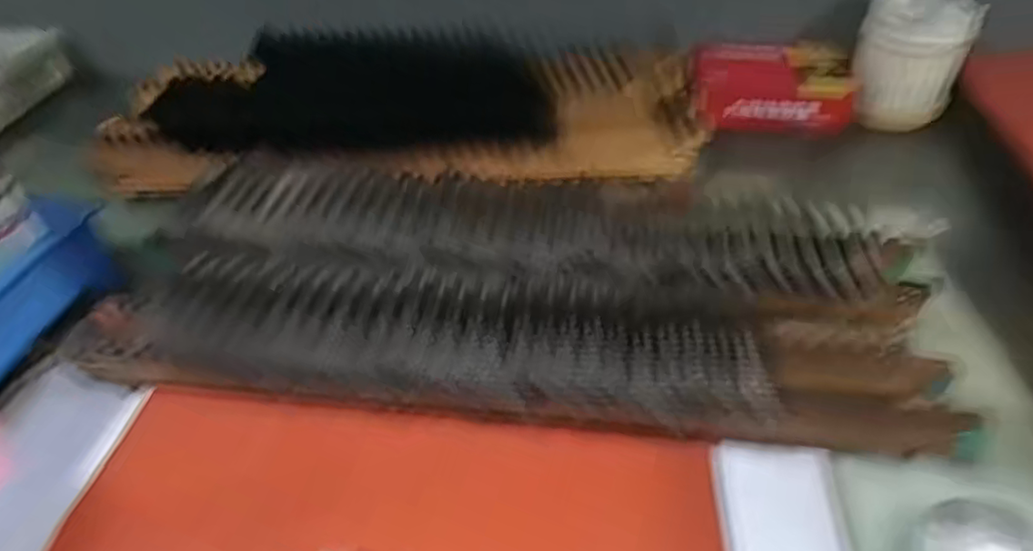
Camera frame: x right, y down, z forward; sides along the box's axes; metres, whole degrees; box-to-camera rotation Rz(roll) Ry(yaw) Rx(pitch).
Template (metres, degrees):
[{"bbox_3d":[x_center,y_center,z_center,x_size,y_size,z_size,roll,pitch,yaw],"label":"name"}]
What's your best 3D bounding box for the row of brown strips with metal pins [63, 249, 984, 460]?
[{"bbox_3d":[-0.021,0.057,0.406,0.566,0.088,0.094,5,42,9],"label":"row of brown strips with metal pins"}]

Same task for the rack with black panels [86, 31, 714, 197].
[{"bbox_3d":[-0.102,-0.158,0.607,0.537,0.067,0.181,-1,42,2],"label":"rack with black panels"}]

